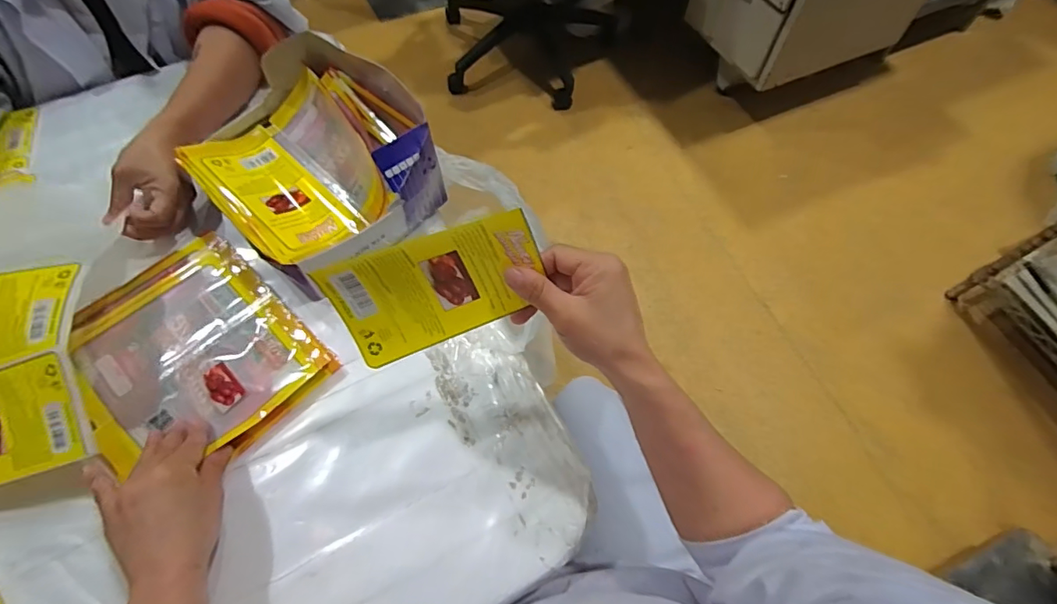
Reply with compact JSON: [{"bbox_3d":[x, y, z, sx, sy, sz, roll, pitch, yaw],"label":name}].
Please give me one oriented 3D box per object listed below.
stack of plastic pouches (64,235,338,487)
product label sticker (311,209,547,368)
[{"bbox_3d":[-0.308,0.045,0.456,0.211,0.031,0.175,40,69,18],"label":"stack of plastic pouches"},{"bbox_3d":[-0.059,-0.008,0.334,0.137,0.079,0.011,-19,35,4],"label":"product label sticker"}]

